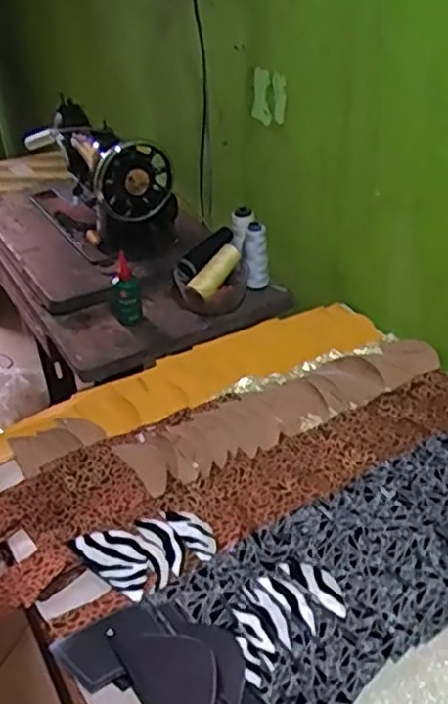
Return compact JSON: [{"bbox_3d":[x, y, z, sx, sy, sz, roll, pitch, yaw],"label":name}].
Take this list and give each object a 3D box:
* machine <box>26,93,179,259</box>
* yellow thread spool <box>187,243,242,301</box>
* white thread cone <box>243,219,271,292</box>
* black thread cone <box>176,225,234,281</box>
[{"bbox_3d":[-0.230,-0.338,1.269,0.150,0.192,0.366,-22,41,-23],"label":"machine"},{"bbox_3d":[-0.013,-0.131,1.087,0.034,0.035,0.107,23,62,34],"label":"yellow thread spool"},{"bbox_3d":[0.055,-0.161,1.120,0.042,0.110,0.034,-5,14,-1],"label":"white thread cone"},{"bbox_3d":[-0.032,-0.169,1.107,0.041,0.033,0.125,23,56,33],"label":"black thread cone"}]

